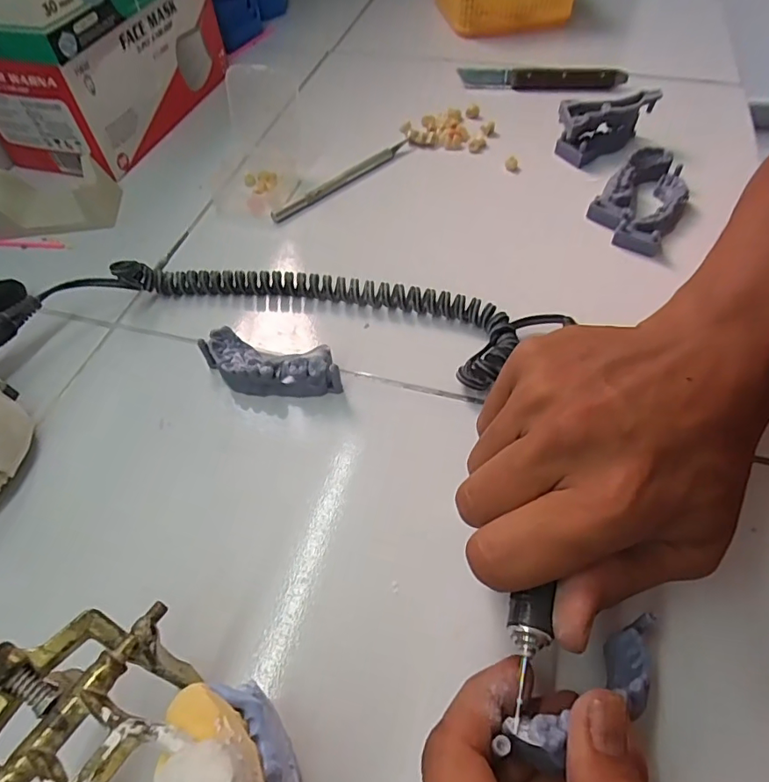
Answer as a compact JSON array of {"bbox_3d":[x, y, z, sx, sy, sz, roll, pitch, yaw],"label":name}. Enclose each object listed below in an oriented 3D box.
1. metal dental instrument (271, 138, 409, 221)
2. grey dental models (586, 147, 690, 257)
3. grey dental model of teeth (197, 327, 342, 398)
[{"bbox_3d":[-0.030,-0.166,0.390,0.012,0.007,0.138,37,64,25],"label":"metal dental instrument"},{"bbox_3d":[0.183,-0.136,0.357,0.053,0.020,0.090,31,62,23],"label":"grey dental models"},{"bbox_3d":[-0.062,-0.014,0.280,0.078,0.024,0.029,12,56,11],"label":"grey dental model of teeth"}]

